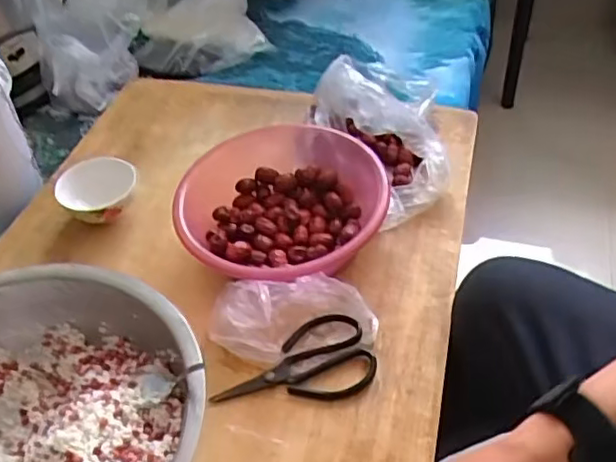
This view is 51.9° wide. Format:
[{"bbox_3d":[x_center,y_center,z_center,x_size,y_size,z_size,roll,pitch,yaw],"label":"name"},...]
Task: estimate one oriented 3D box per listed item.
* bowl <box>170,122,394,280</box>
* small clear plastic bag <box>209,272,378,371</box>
[{"bbox_3d":[-0.024,-0.022,0.717,0.216,0.072,0.227,-3,46,3],"label":"bowl"},{"bbox_3d":[-0.016,0.087,0.630,0.161,0.049,0.076,0,46,5],"label":"small clear plastic bag"}]

